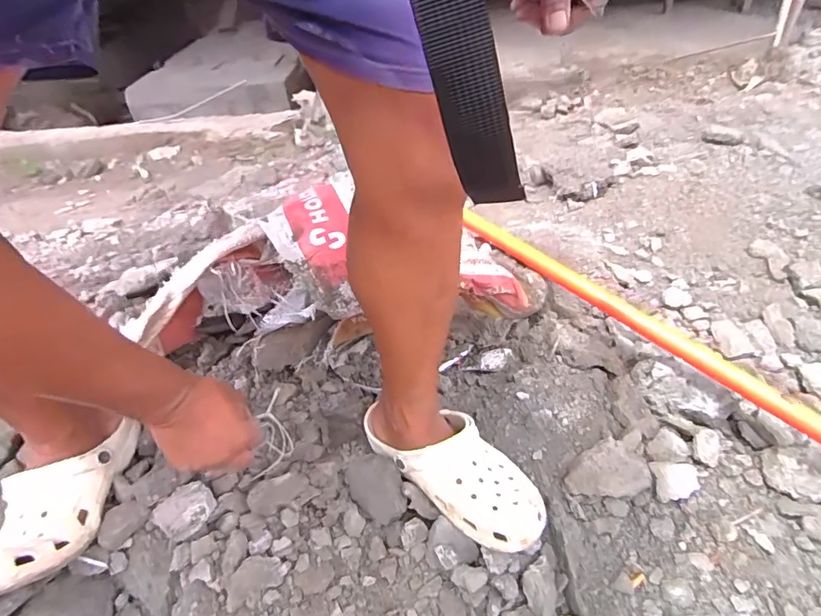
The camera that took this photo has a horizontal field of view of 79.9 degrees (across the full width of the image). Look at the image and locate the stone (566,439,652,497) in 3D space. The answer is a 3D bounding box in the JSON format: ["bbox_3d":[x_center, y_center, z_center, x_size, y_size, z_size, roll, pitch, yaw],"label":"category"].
[{"bbox_3d":[0.288,0.232,0.700,0.132,0.032,0.069,-14,41,-10],"label":"stone"}]

